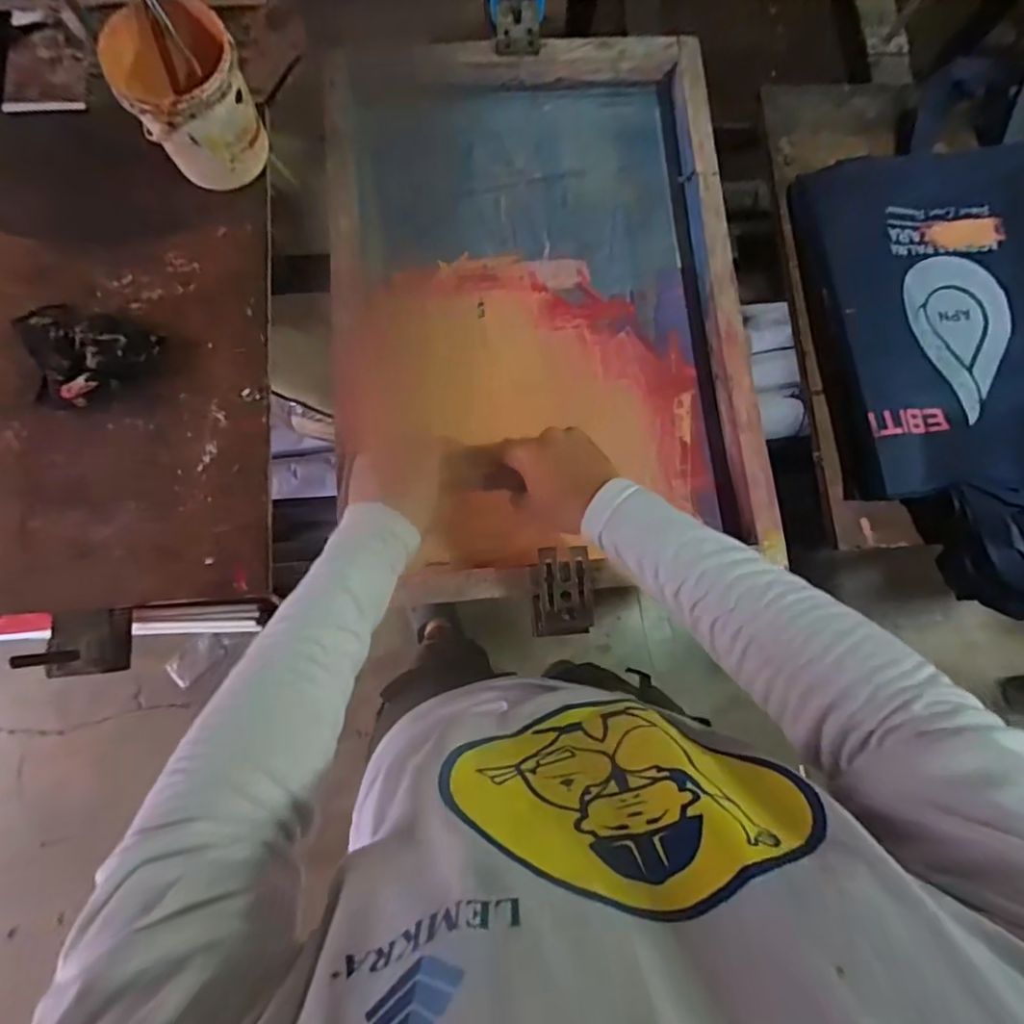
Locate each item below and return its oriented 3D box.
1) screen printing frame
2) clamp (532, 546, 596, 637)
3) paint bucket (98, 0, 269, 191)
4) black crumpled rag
[{"bbox_3d":[0.027,-0.243,0.637,0.448,0.072,0.644,-5,77,-1],"label":"screen printing frame"},{"bbox_3d":[0.050,0.080,0.563,0.059,0.024,0.084,-3,80,-4],"label":"clamp"},{"bbox_3d":[-0.347,-0.449,0.618,0.126,0.135,0.138,-33,83,-7],"label":"paint bucket"},{"bbox_3d":[-0.466,-0.166,0.604,0.141,0.034,0.107,14,79,-1],"label":"black crumpled rag"}]

